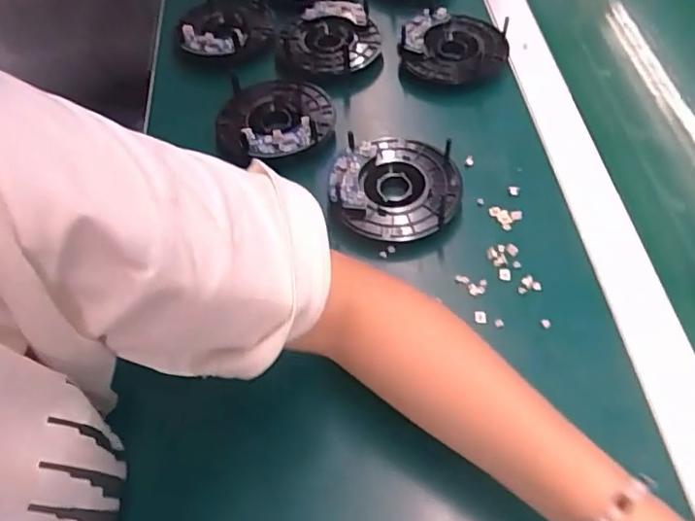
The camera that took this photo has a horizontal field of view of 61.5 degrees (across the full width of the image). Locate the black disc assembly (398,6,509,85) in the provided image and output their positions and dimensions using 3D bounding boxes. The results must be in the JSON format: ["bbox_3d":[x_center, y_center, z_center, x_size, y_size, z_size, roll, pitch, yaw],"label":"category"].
[{"bbox_3d":[0.099,-0.196,0.543,0.095,0.031,0.082,9,57,11],"label":"black disc assembly"}]

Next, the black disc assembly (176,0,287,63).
[{"bbox_3d":[-0.120,-0.236,0.582,0.098,0.017,0.107,-2,56,3],"label":"black disc assembly"}]

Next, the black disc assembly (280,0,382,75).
[{"bbox_3d":[-0.017,-0.213,0.560,0.090,0.024,0.088,-2,56,3],"label":"black disc assembly"}]

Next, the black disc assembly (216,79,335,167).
[{"bbox_3d":[-0.062,-0.125,0.506,0.102,0.019,0.101,-2,56,3],"label":"black disc assembly"}]

